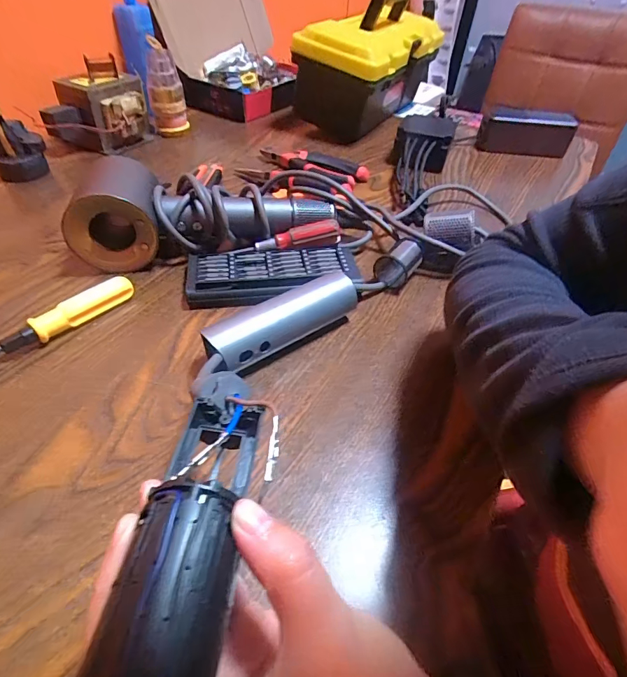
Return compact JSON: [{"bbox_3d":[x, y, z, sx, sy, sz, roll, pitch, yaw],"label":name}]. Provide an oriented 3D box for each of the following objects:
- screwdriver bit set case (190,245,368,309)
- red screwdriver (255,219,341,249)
[{"bbox_3d":[-0.037,-0.061,0.386,0.158,0.018,0.069,-4,45,-9],"label":"screwdriver bit set case"},{"bbox_3d":[-0.015,-0.102,0.406,0.081,0.025,0.017,-5,46,-10],"label":"red screwdriver"}]

